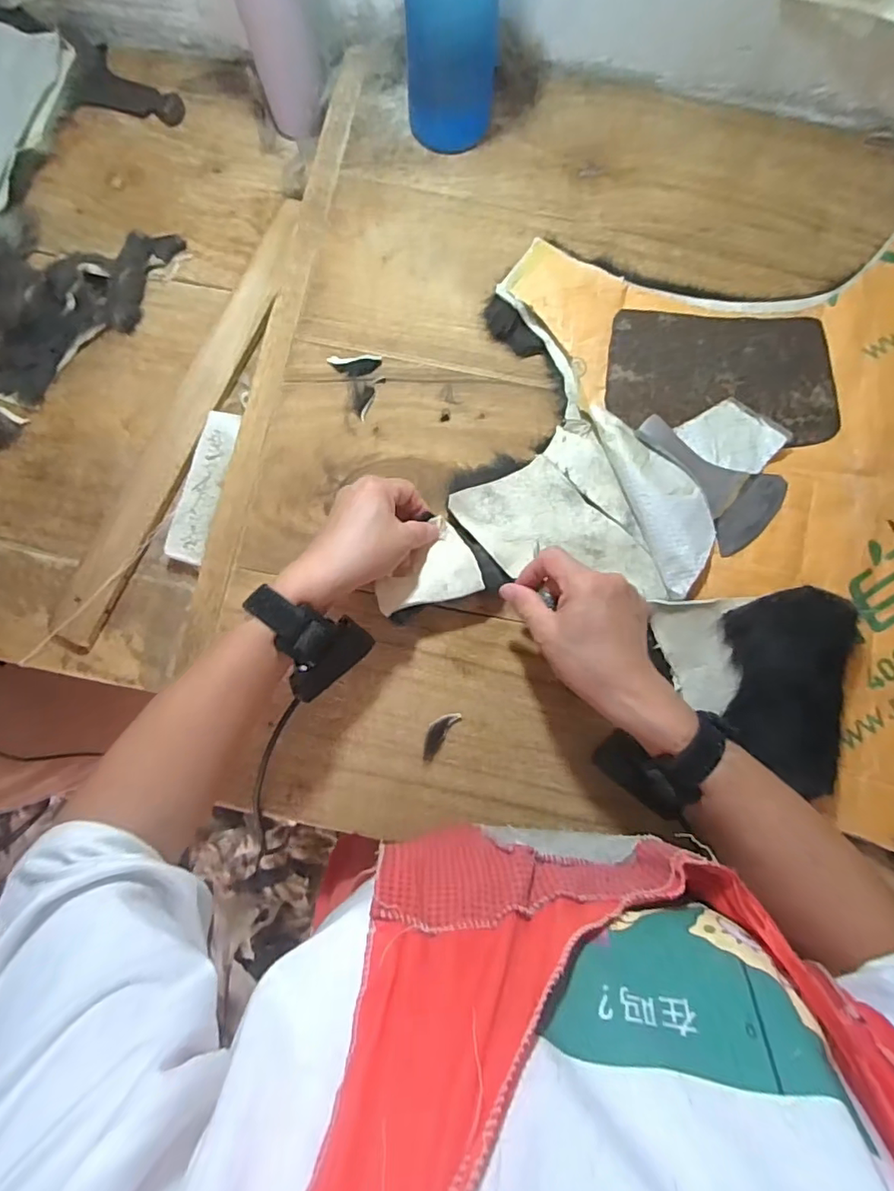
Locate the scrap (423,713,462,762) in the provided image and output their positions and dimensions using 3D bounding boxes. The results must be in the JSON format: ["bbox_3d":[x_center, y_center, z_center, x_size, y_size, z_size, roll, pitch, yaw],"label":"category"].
[{"bbox_3d":[-0.008,0.118,0.463,0.018,0.004,0.047,35,84,7],"label":"scrap"}]

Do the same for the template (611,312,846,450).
[{"bbox_3d":[0.254,-0.205,0.505,0.208,0.007,0.120,3,81,0],"label":"template"}]

